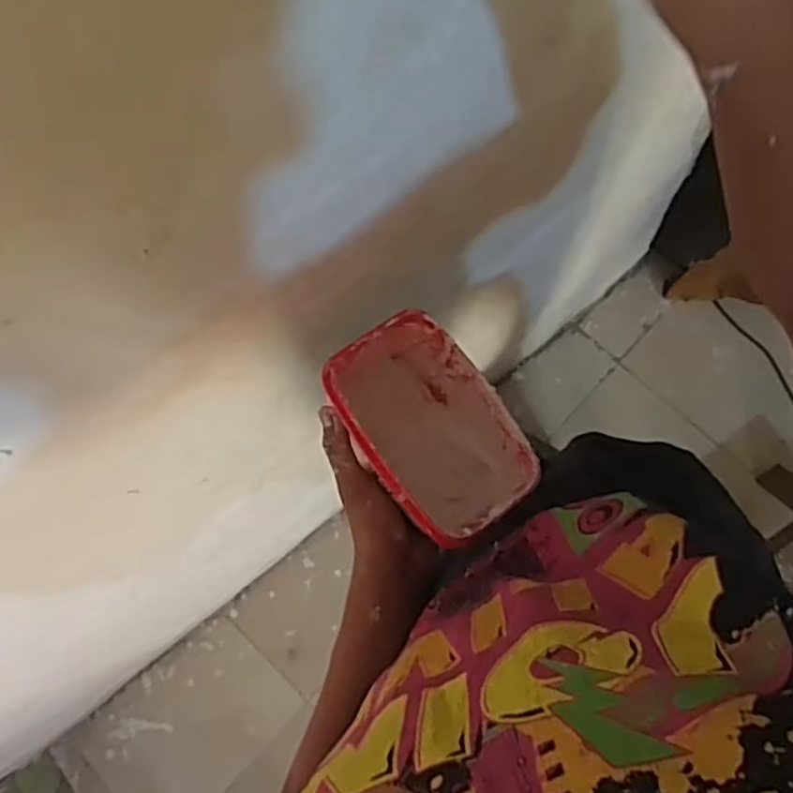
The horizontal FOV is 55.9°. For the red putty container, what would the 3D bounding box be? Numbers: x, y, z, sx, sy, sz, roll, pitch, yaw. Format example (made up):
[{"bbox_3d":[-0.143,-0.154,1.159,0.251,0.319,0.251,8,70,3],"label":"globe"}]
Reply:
[{"bbox_3d":[0.026,0.020,0.553,0.097,0.096,0.154,-40,82,4],"label":"red putty container"}]

